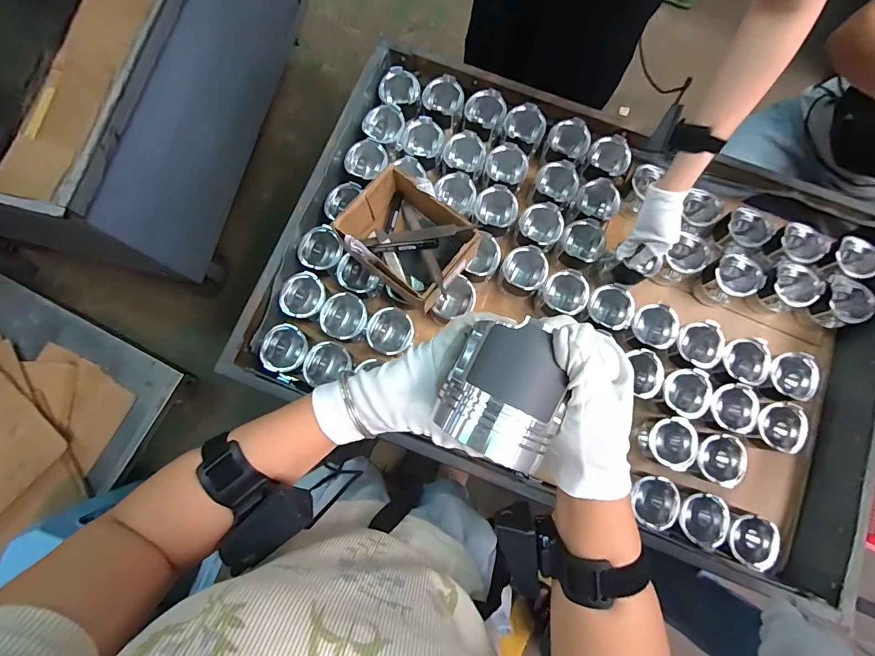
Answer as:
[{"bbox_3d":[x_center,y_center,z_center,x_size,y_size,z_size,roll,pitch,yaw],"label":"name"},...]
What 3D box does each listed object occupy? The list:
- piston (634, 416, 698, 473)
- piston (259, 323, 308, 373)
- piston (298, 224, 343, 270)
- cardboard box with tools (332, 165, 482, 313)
[{"bbox_3d":[0.411,0.205,0.749,0.091,0.071,0.086,19,79,2],"label":"piston"},{"bbox_3d":[-0.274,0.042,0.765,0.077,0.075,0.082,0,78,-1],"label":"piston"},{"bbox_3d":[-0.218,-0.146,0.801,0.084,0.063,0.080,0,78,-1],"label":"piston"},{"bbox_3d":[-0.050,-0.146,0.727,0.201,0.122,0.158,37,80,6],"label":"cardboard box with tools"}]

